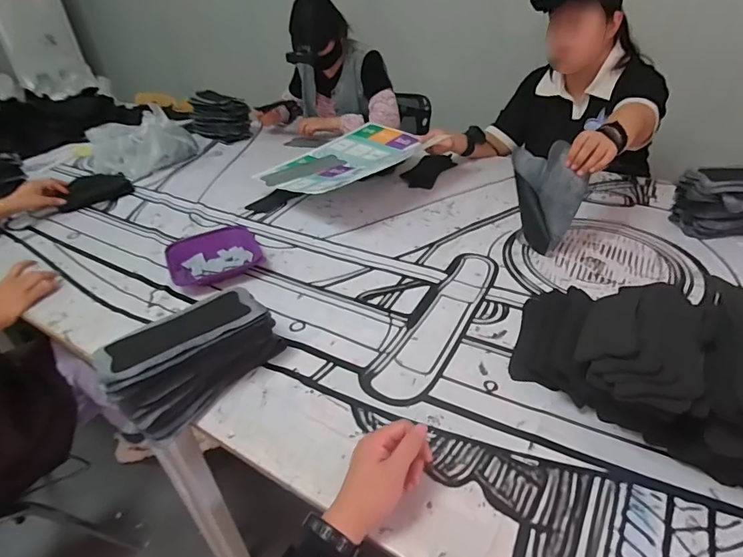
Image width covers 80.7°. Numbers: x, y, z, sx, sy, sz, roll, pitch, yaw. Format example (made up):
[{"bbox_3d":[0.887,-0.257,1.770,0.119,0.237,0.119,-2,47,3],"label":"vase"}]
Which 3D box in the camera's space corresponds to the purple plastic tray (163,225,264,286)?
[{"bbox_3d":[-0.337,-0.050,0.945,0.186,0.045,0.151,-16,37,-17],"label":"purple plastic tray"}]

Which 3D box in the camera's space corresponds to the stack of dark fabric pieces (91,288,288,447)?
[{"bbox_3d":[-0.261,0.108,0.644,0.127,0.105,0.247,22,43,32],"label":"stack of dark fabric pieces"}]

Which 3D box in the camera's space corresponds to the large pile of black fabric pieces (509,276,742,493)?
[{"bbox_3d":[0.389,0.108,0.565,0.386,0.144,0.250,16,40,25],"label":"large pile of black fabric pieces"}]

